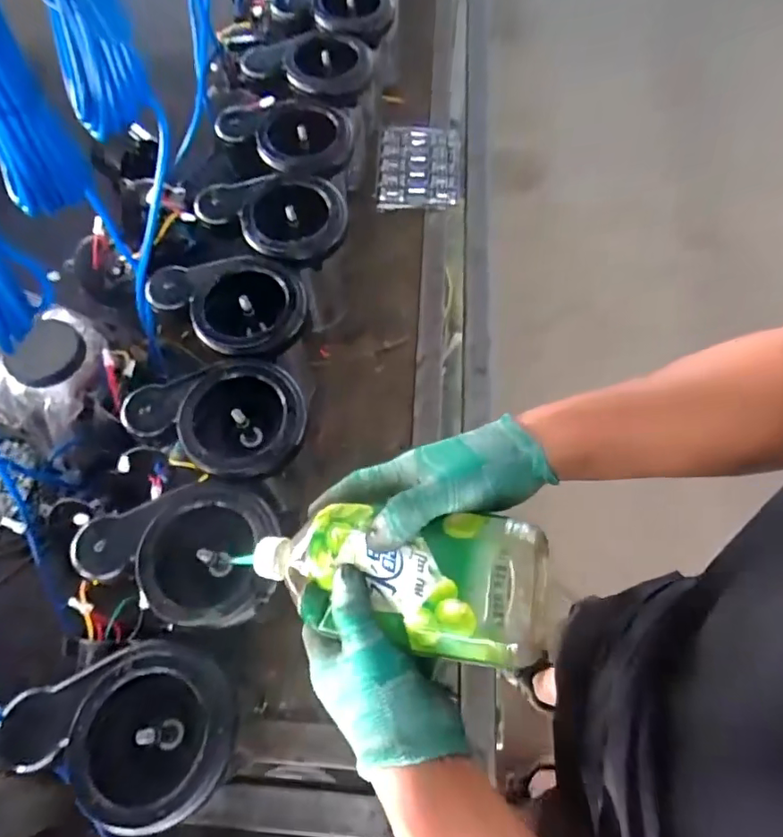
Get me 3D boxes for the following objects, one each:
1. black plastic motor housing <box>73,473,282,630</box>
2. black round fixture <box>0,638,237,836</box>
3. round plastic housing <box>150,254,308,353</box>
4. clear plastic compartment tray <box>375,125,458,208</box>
[{"bbox_3d":[-0.182,0.118,0.471,0.166,0.063,0.118,-2,67,-2],"label":"black plastic motor housing"},{"bbox_3d":[-0.197,0.230,0.416,0.161,0.055,0.113,18,68,7],"label":"black round fixture"},{"bbox_3d":[-0.172,-0.111,0.574,0.164,0.050,0.124,-11,67,-5],"label":"round plastic housing"},{"bbox_3d":[0.045,-0.408,0.861,0.126,0.035,0.165,3,67,1],"label":"clear plastic compartment tray"}]

